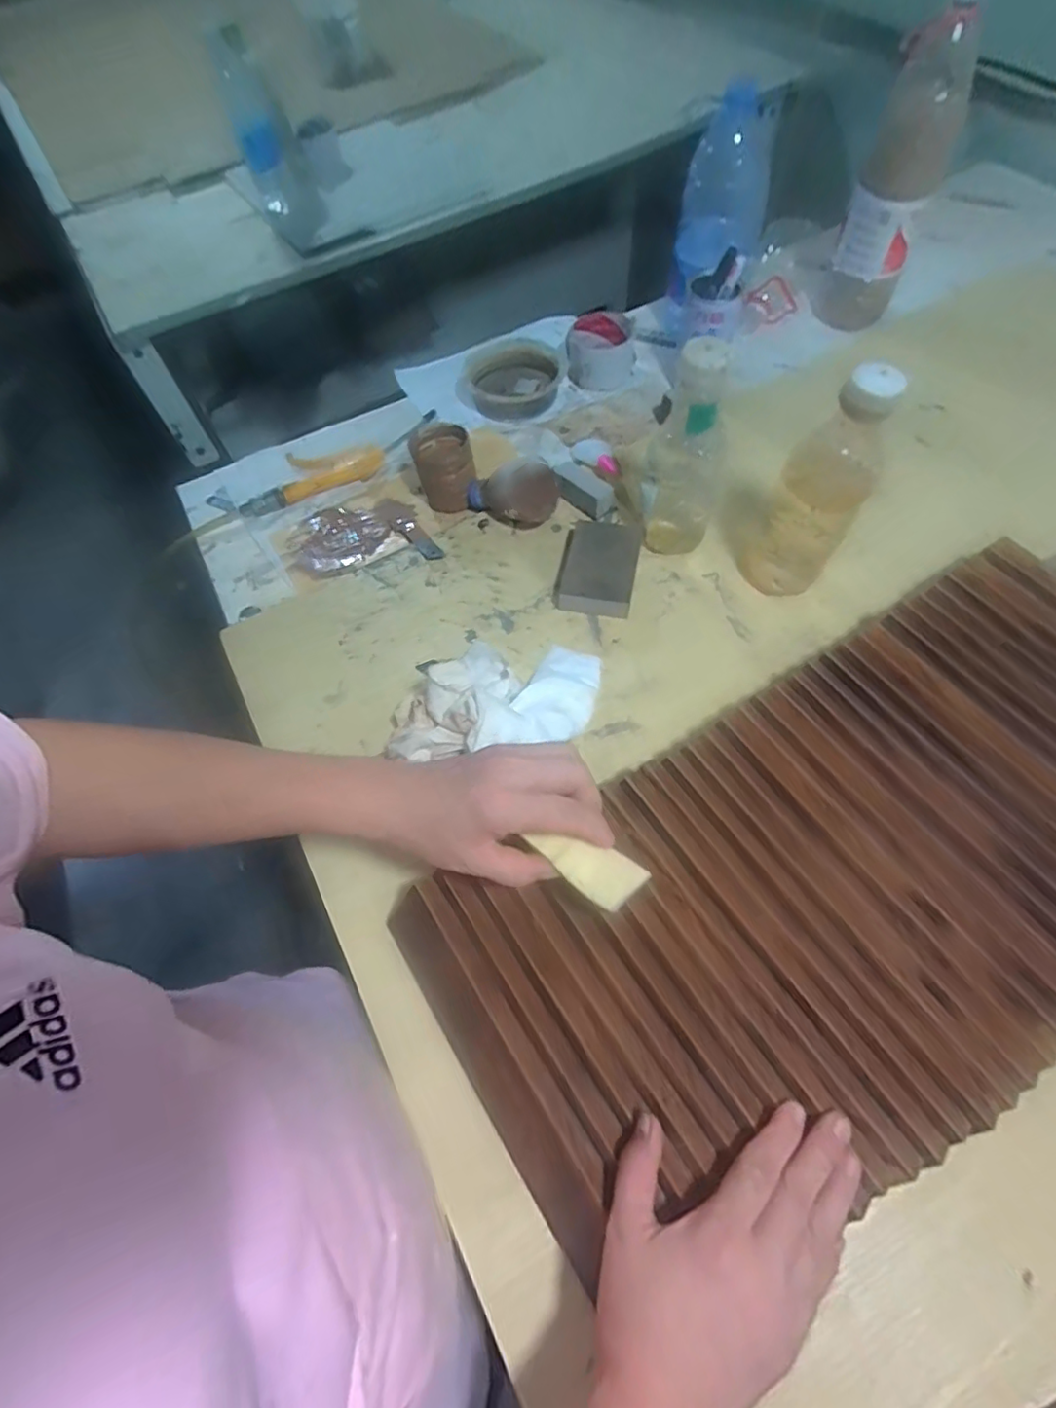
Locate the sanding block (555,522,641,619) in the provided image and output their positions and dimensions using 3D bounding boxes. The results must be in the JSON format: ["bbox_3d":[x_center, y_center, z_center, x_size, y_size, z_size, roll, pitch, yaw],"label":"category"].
[{"bbox_3d":[0.068,-0.134,0.592,0.072,0.028,0.100,9,63,9],"label":"sanding block"}]

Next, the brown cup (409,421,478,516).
[{"bbox_3d":[-0.094,-0.263,0.657,0.065,0.063,0.078,-18,62,-5],"label":"brown cup"}]

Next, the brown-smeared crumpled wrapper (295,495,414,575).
[{"bbox_3d":[-0.195,-0.190,0.668,0.135,0.014,0.097,-27,63,-10],"label":"brown-smeared crumpled wrapper"}]

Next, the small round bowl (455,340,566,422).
[{"bbox_3d":[-0.015,-0.395,0.735,0.134,0.035,0.108,-20,62,-7],"label":"small round bowl"}]

